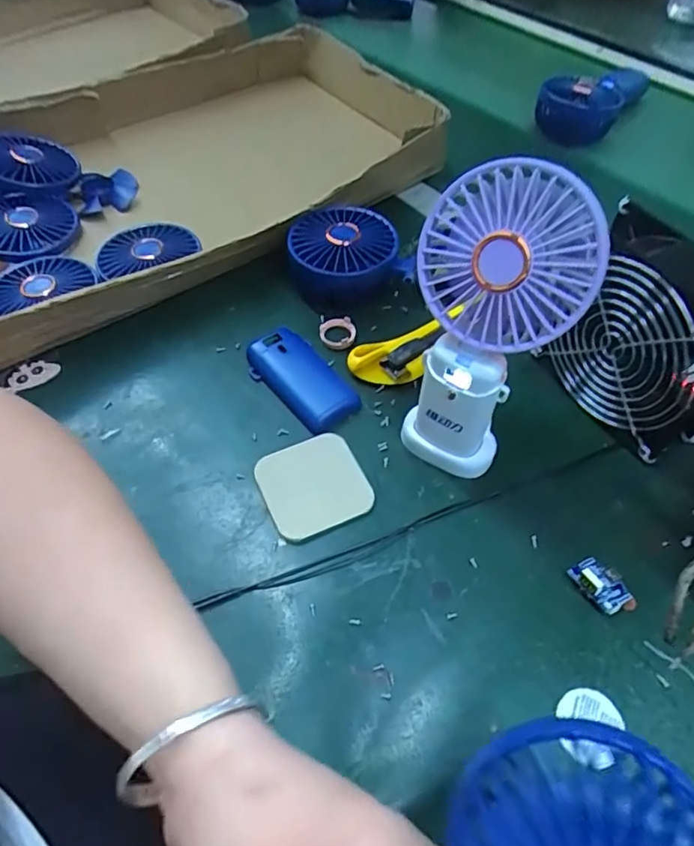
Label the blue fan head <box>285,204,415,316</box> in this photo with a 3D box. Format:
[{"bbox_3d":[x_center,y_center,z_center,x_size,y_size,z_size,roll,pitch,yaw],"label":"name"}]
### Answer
[{"bbox_3d":[-0.003,-0.138,0.458,0.093,0.045,0.086,-12,55,-10],"label":"blue fan head"}]

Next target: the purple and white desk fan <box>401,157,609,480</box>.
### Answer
[{"bbox_3d":[0.077,-0.046,0.314,0.083,0.177,0.068,11,55,7],"label":"purple and white desk fan"}]

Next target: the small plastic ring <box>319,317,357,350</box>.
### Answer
[{"bbox_3d":[-0.007,-0.071,0.433,0.029,0.010,0.025,2,54,1],"label":"small plastic ring"}]

